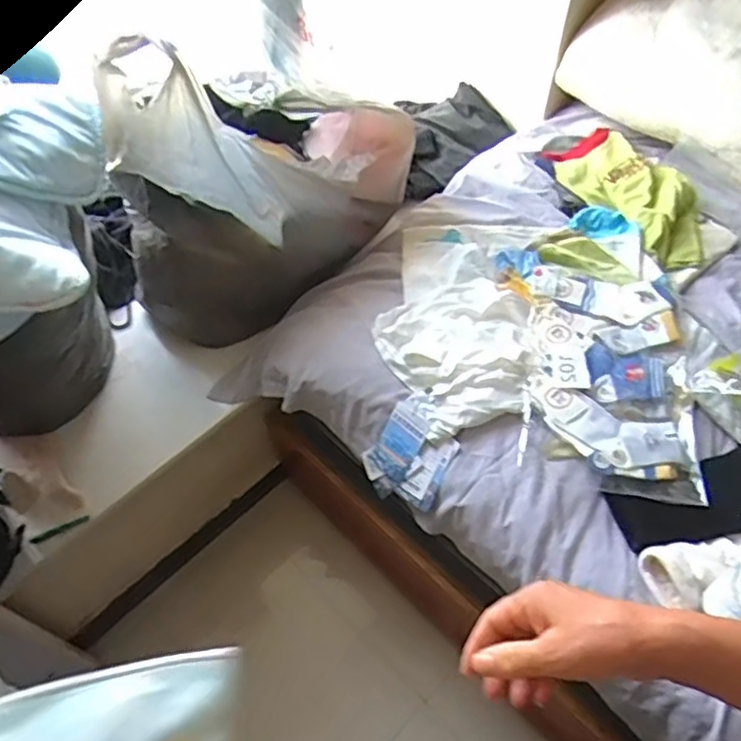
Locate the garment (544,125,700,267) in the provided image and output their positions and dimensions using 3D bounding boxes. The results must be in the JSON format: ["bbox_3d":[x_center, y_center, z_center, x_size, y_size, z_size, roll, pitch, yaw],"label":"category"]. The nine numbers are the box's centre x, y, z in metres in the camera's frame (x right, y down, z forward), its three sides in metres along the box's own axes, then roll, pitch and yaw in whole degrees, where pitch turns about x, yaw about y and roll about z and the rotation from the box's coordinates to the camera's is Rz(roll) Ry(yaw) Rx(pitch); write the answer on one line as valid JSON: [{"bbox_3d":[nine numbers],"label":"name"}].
[{"bbox_3d":[0.488,-0.330,1.192,0.178,0.044,0.353,-25,60,-15],"label":"garment"}]

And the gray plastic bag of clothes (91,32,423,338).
[{"bbox_3d":[-0.194,-0.327,1.115,0.480,0.458,0.301,-33,62,-19],"label":"gray plastic bag of clothes"}]

